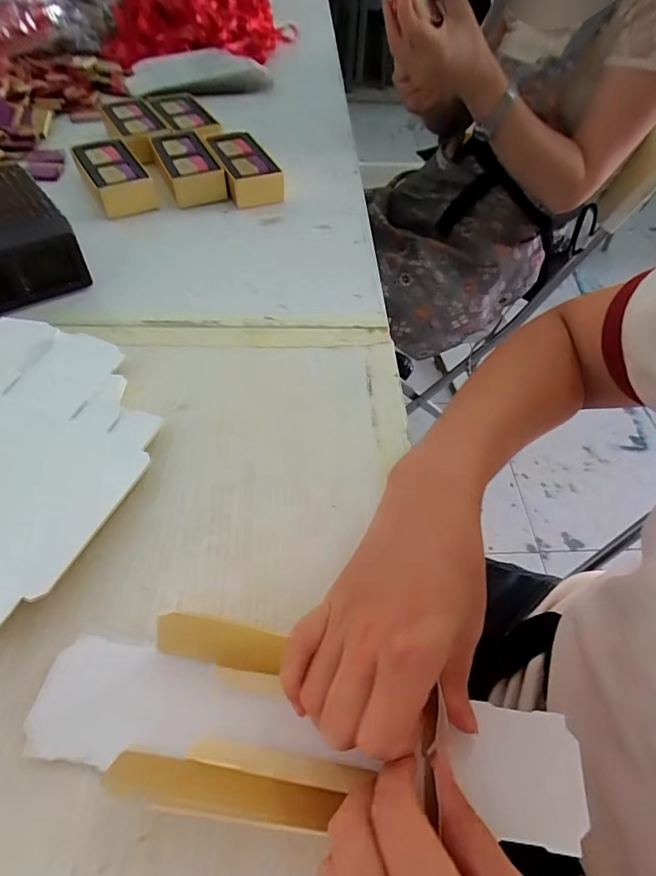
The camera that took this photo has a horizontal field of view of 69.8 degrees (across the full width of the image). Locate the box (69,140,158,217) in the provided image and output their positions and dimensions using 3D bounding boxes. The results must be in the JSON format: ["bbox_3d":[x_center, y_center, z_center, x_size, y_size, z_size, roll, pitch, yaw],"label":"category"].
[{"bbox_3d":[-0.233,-0.284,0.510,0.059,0.031,0.124,-21,58,-20],"label":"box"}]

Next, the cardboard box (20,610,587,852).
[{"bbox_3d":[-0.010,0.131,0.213,0.248,0.026,0.071,9,53,2],"label":"cardboard box"}]

